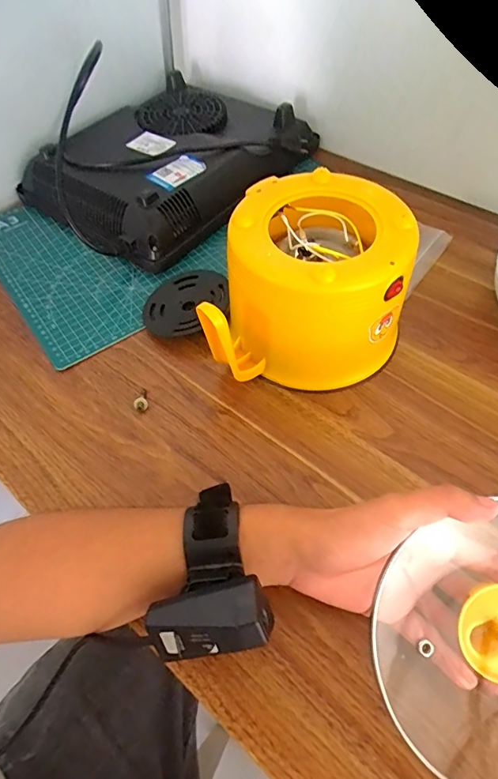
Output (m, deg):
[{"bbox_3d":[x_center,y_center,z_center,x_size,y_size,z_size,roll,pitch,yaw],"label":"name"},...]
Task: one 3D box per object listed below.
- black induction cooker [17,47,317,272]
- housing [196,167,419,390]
[{"bbox_3d":[-0.103,-0.313,0.590,0.265,0.064,0.354,37,64,24],"label":"black induction cooker"},{"bbox_3d":[0.051,-0.096,0.401,0.168,0.125,0.148,-2,55,0],"label":"housing"}]

